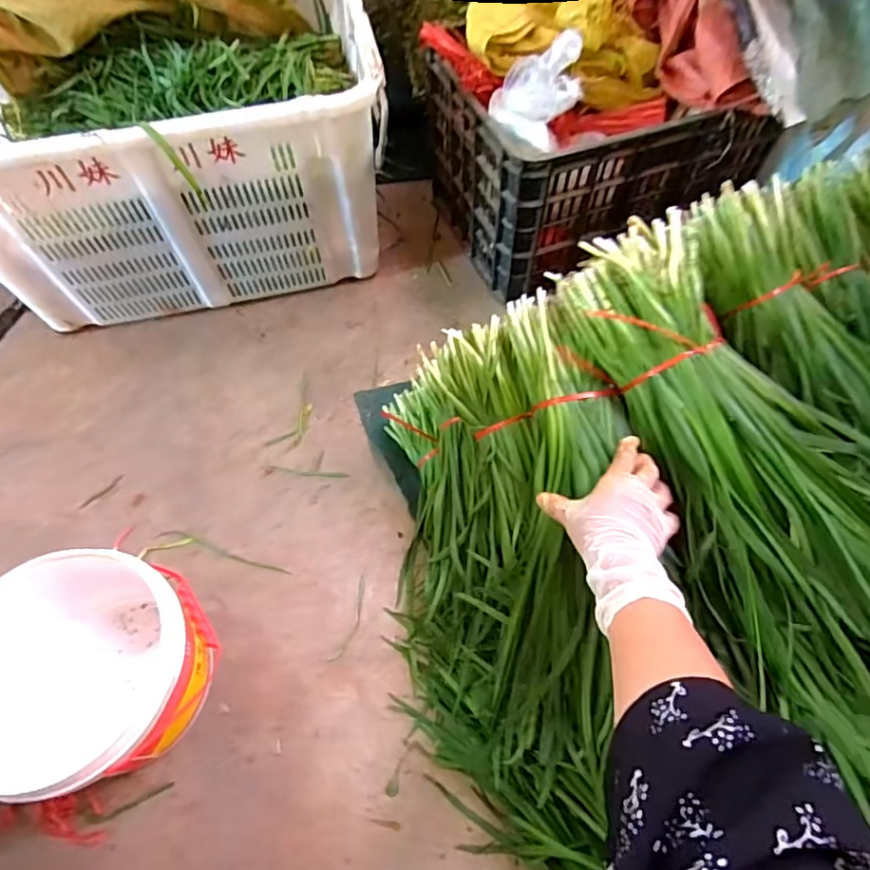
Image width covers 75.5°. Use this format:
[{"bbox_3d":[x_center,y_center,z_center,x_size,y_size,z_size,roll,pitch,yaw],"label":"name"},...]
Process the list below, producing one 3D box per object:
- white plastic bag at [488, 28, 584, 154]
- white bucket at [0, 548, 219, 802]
[{"bbox_3d":[0.138,-0.466,0.767,0.123,0.109,0.087,5,61,5],"label":"white plastic bag"},{"bbox_3d":[-0.380,0.268,0.639,0.226,0.178,0.222,-1,61,2],"label":"white bucket"}]

